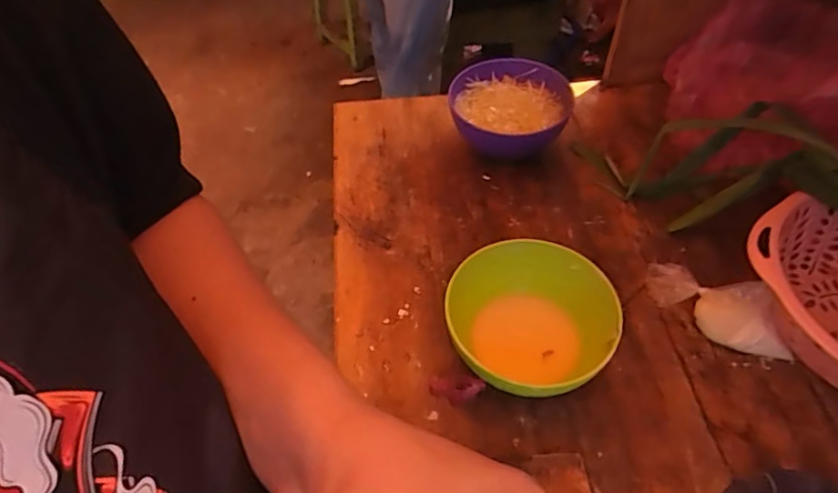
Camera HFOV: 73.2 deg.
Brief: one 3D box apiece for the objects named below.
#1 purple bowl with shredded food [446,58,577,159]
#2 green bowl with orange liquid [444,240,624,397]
[{"bbox_3d":[0.112,-0.165,0.717,0.147,0.076,0.150,-1,50,1],"label":"purple bowl with shredded food"},{"bbox_3d":[0.100,0.073,0.511,0.142,0.068,0.139,-1,50,1],"label":"green bowl with orange liquid"}]

